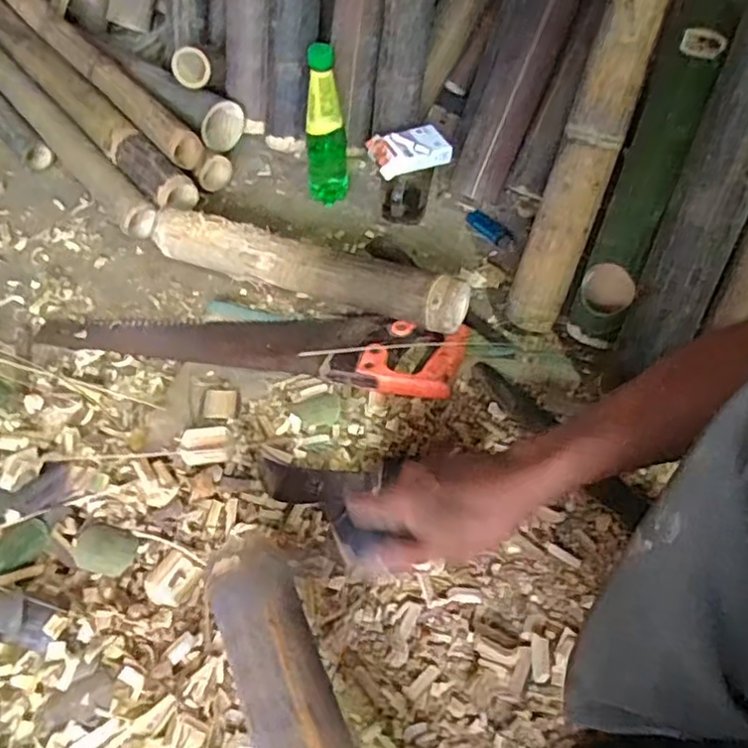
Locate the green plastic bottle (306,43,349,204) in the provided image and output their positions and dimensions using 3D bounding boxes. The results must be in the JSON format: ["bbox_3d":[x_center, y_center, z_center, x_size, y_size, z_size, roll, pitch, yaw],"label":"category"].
[{"bbox_3d":[-0.064,-0.324,0.890,0.057,0.221,0.054,-4,51,-3],"label":"green plastic bottle"}]

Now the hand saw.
[{"bbox_3d":[-0.144,-0.055,0.796,0.496,0.032,0.113,9,52,8],"label":"hand saw"}]

